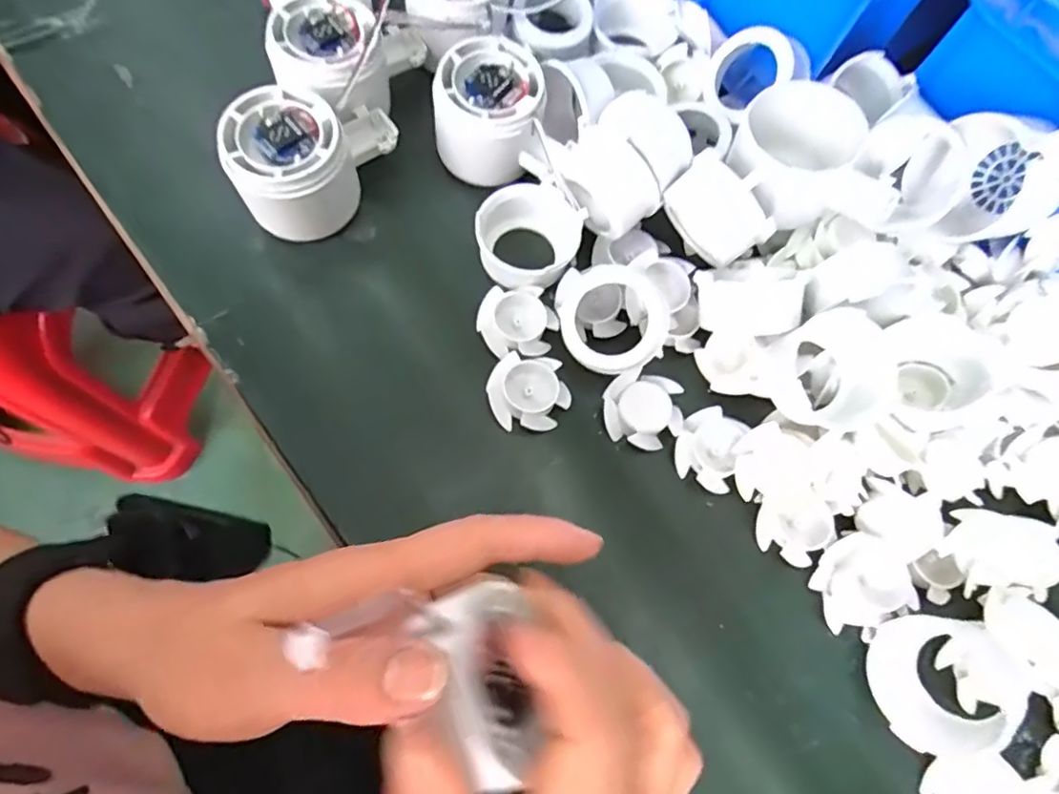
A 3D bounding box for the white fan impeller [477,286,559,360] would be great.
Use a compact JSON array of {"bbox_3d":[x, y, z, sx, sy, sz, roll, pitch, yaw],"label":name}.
[{"bbox_3d":[-0.006,-0.038,0.314,0.039,0.018,0.037,2,72,-5],"label":"white fan impeller"}]

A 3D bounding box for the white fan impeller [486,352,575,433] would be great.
[{"bbox_3d":[0.000,-0.002,0.300,0.039,0.018,0.037,11,71,-2],"label":"white fan impeller"}]

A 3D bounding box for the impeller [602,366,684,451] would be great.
[{"bbox_3d":[0.058,0.006,0.306,0.040,0.009,0.038,2,72,-5],"label":"impeller"}]

